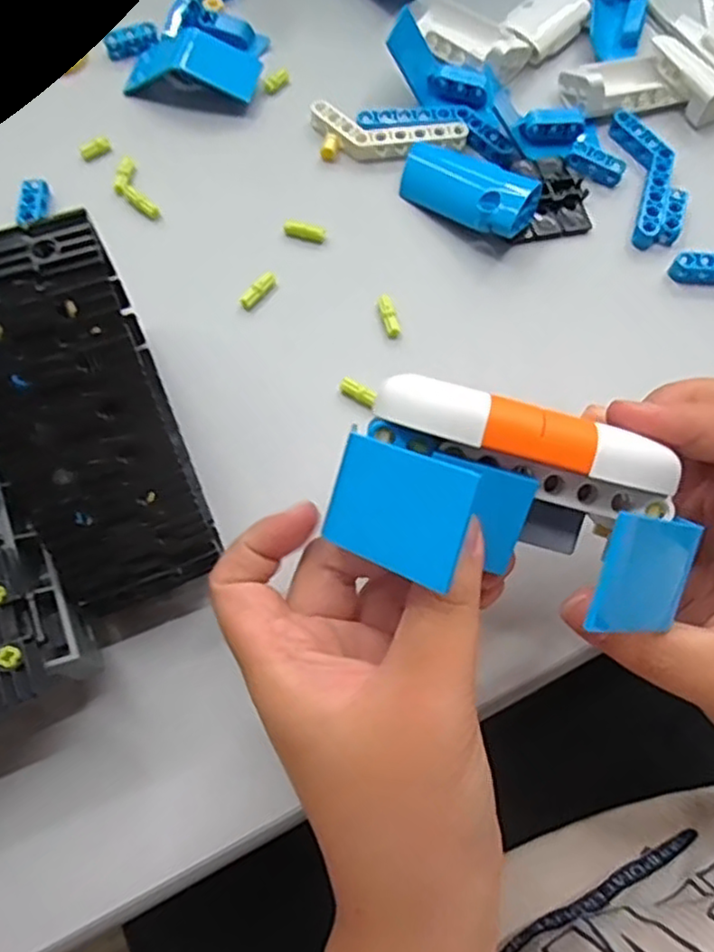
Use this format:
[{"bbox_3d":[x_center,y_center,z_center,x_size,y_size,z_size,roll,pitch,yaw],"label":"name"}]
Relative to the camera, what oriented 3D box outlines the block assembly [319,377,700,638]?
[{"bbox_3d":[0.042,0.009,0.189,0.092,0.044,0.054,16,68,6],"label":"block assembly"}]

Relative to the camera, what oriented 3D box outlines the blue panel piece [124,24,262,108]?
[{"bbox_3d":[-0.089,-0.222,0.369,0.071,0.024,0.042,10,68,4],"label":"blue panel piece"}]

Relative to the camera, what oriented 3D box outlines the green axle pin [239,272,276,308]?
[{"bbox_3d":[-0.045,-0.086,0.319,0.006,0.006,0.021,39,72,15],"label":"green axle pin"}]

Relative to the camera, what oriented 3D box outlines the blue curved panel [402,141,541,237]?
[{"bbox_3d":[0.052,-0.138,0.333,0.071,0.013,0.032,36,71,27],"label":"blue curved panel"}]

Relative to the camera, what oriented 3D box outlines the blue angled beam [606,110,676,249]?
[{"bbox_3d":[0.147,-0.151,0.349,0.025,0.011,0.080,-2,67,-1],"label":"blue angled beam"}]

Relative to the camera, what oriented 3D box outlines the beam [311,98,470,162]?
[{"bbox_3d":[0.016,-0.174,0.351,0.079,0.010,0.023,7,67,2],"label":"beam"}]

